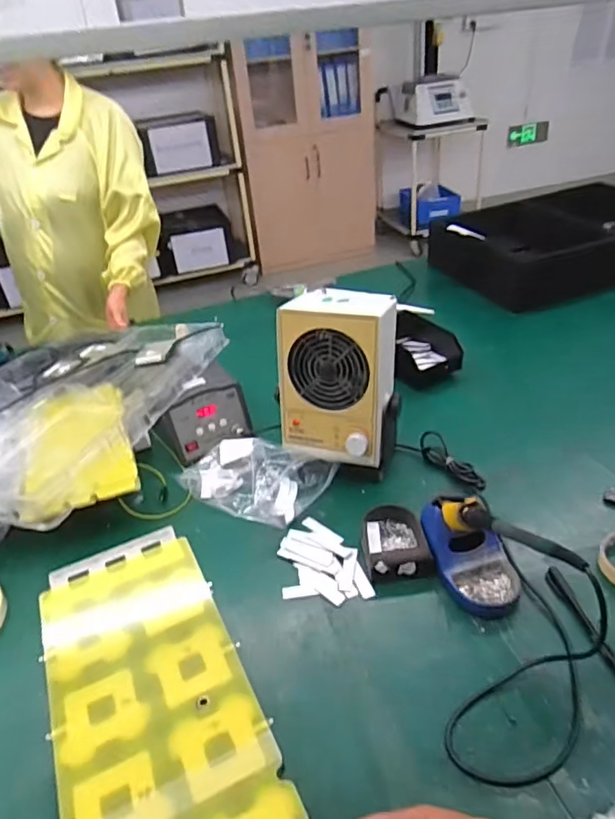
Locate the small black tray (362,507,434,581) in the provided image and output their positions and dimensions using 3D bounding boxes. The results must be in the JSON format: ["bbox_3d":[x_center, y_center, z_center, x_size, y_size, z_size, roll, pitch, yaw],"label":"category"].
[{"bbox_3d":[0.108,0.163,0.684,0.074,0.031,0.103,-7,35,-2],"label":"small black tray"}]

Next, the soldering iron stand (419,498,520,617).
[{"bbox_3d":[0.191,0.155,0.637,0.086,0.079,0.152,-11,35,-8],"label":"soldering iron stand"}]

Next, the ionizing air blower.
[{"bbox_3d":[0.048,-0.028,0.780,0.152,0.248,0.130,7,36,20],"label":"ionizing air blower"}]

